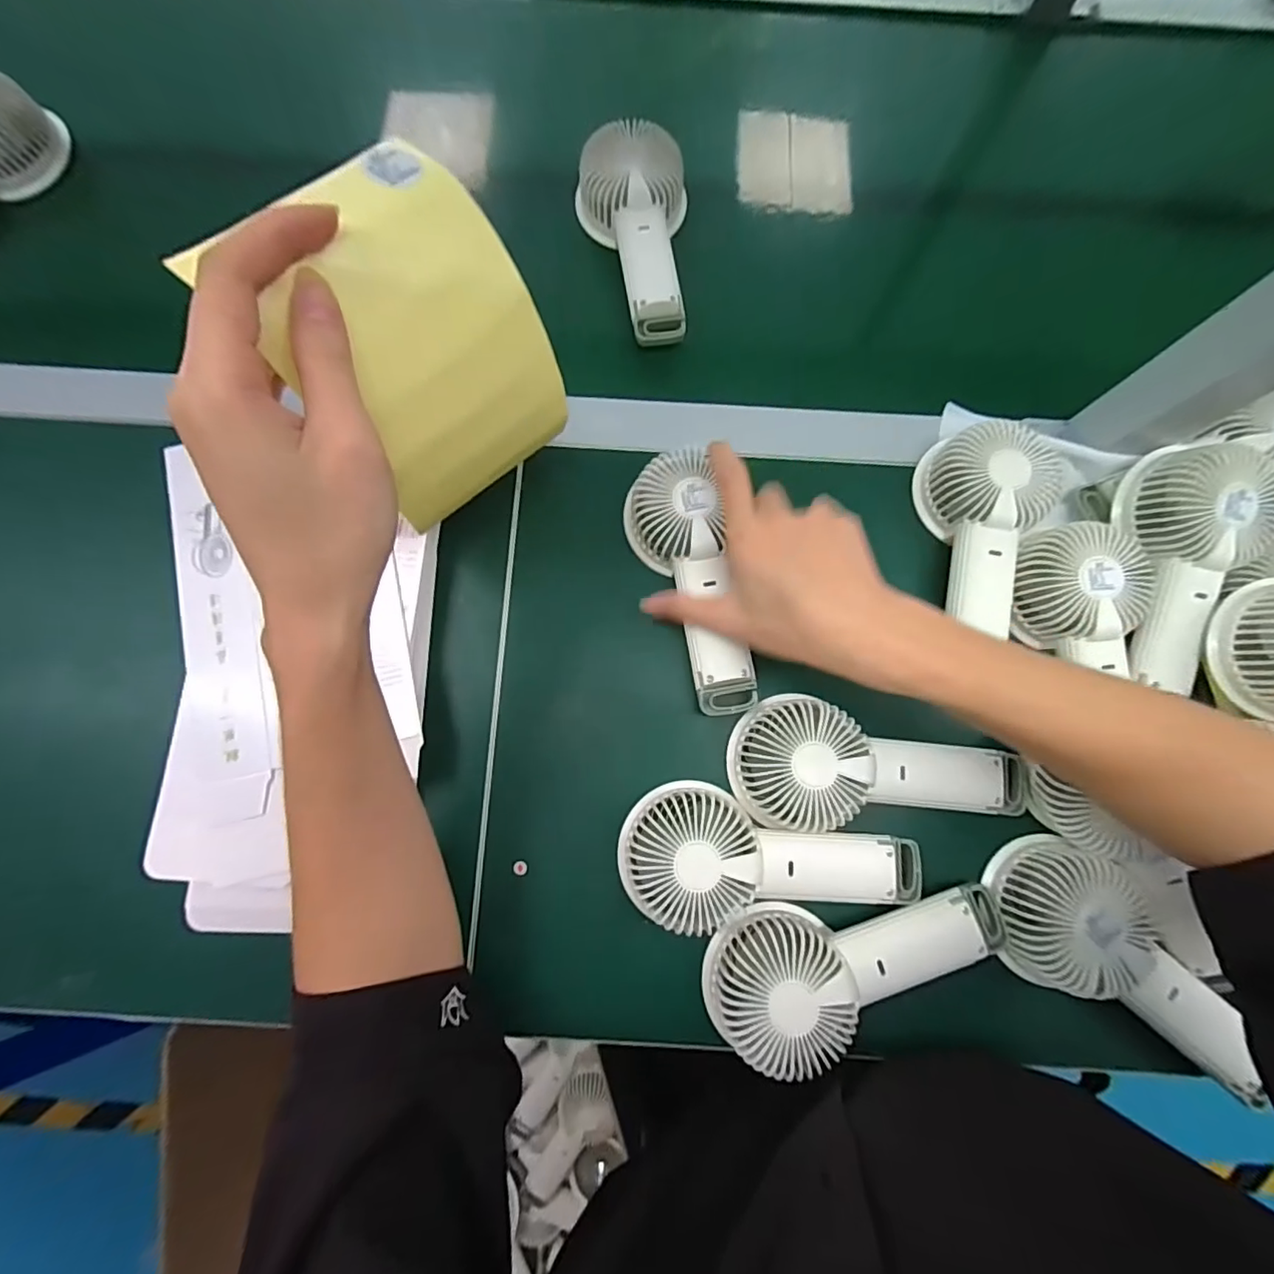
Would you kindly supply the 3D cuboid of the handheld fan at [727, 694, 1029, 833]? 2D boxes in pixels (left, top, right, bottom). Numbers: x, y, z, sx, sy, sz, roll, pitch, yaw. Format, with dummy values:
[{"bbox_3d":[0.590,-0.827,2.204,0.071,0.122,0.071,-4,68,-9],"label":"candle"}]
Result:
[{"bbox_3d":[0.157,0.086,0.356,0.186,0.035,0.079,6,80,1],"label":"handheld fan"}]

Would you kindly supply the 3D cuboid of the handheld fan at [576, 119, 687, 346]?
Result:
[{"bbox_3d":[-0.001,-0.306,0.427,0.082,0.056,0.155,-3,80,-1],"label":"handheld fan"}]

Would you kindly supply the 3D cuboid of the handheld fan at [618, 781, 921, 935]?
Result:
[{"bbox_3d":[0.083,0.141,0.341,0.183,0.032,0.079,7,80,1],"label":"handheld fan"}]

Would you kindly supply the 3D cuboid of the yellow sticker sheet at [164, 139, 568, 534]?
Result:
[{"bbox_3d":[-0.097,-0.128,0.259,0.106,0.136,0.023,-43,45,-12],"label":"yellow sticker sheet"}]

